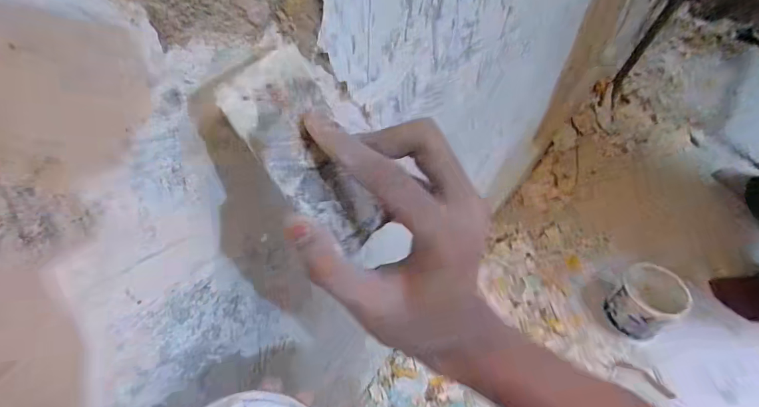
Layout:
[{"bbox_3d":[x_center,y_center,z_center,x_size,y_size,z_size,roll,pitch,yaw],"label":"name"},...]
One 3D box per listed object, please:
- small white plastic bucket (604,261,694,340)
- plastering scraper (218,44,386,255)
[{"bbox_3d":[0.500,0.176,0.777,0.107,0.101,0.106,3,48,-3],"label":"small white plastic bucket"},{"bbox_3d":[-0.029,-0.021,0.198,0.006,0.099,0.050,-4,38,38],"label":"plastering scraper"}]

